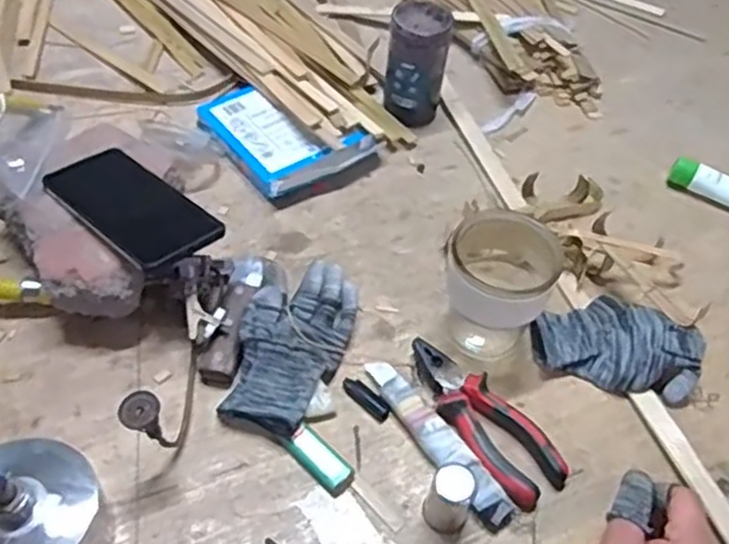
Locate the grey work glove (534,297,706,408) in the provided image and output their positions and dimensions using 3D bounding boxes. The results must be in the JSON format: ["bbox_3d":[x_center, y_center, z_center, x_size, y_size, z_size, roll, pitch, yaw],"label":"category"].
[{"bbox_3d":[0.220,0.055,0.626,0.132,0.033,0.091,21,54,13],"label":"grey work glove"}]

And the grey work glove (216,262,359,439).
[{"bbox_3d":[-0.059,0.057,0.611,0.085,0.035,0.158,13,53,7],"label":"grey work glove"}]

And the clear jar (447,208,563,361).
[{"bbox_3d":[0.110,0.013,0.613,0.082,0.111,0.075,1,52,-2],"label":"clear jar"}]

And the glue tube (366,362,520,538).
[{"bbox_3d":[0.057,0.129,0.572,0.029,0.017,0.163,-30,59,-23],"label":"glue tube"}]

